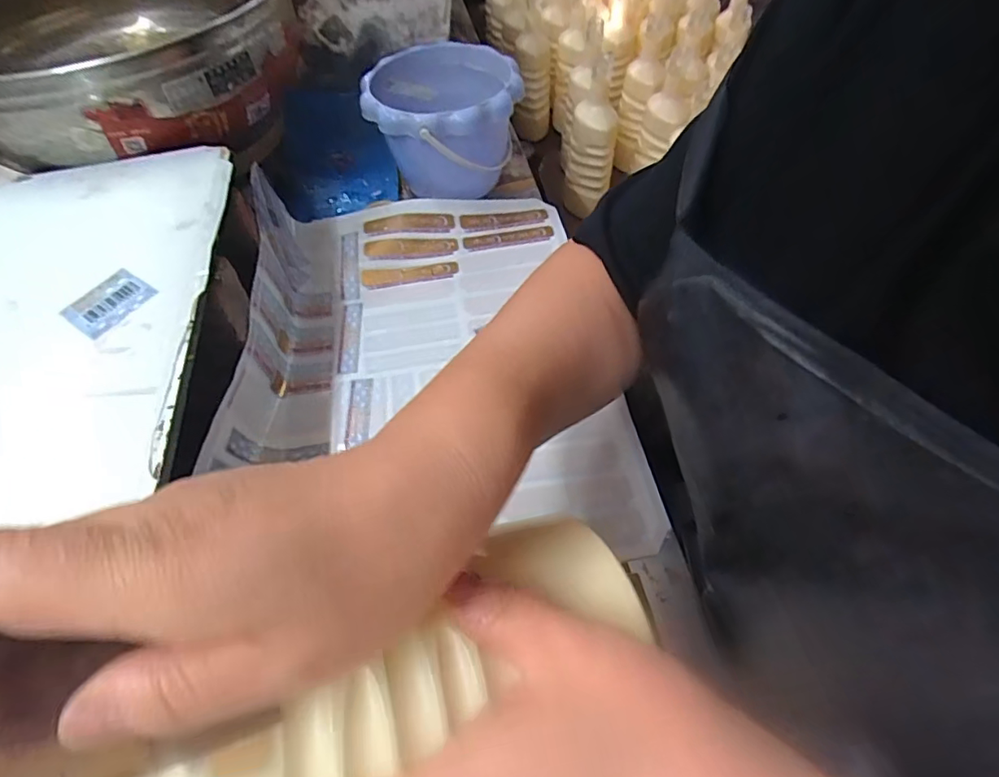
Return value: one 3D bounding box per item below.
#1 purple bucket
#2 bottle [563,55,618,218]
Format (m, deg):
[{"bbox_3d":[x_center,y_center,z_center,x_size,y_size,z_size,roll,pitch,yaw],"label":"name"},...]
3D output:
[{"bbox_3d":[-0.056,-0.271,0.577,0.149,0.120,0.150,-2,55,2],"label":"purple bucket"},{"bbox_3d":[0.160,-0.421,0.952,0.079,0.234,0.084,3,53,3],"label":"bottle"}]

